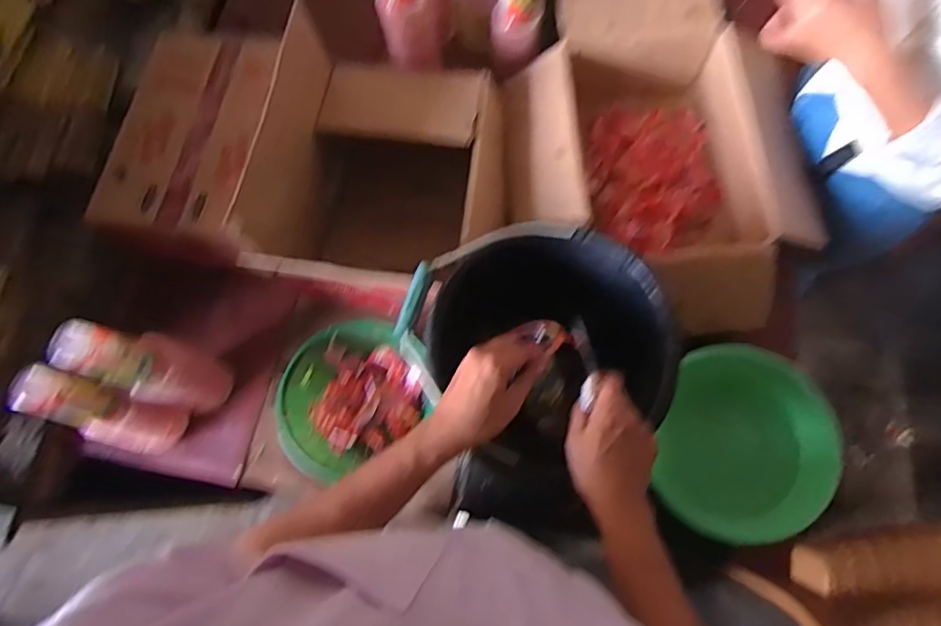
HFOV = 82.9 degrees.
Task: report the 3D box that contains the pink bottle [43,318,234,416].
[{"bbox_3d":[-0.393,0.075,0.671,0.057,0.277,0.077,36,78,11],"label":"pink bottle"}]

